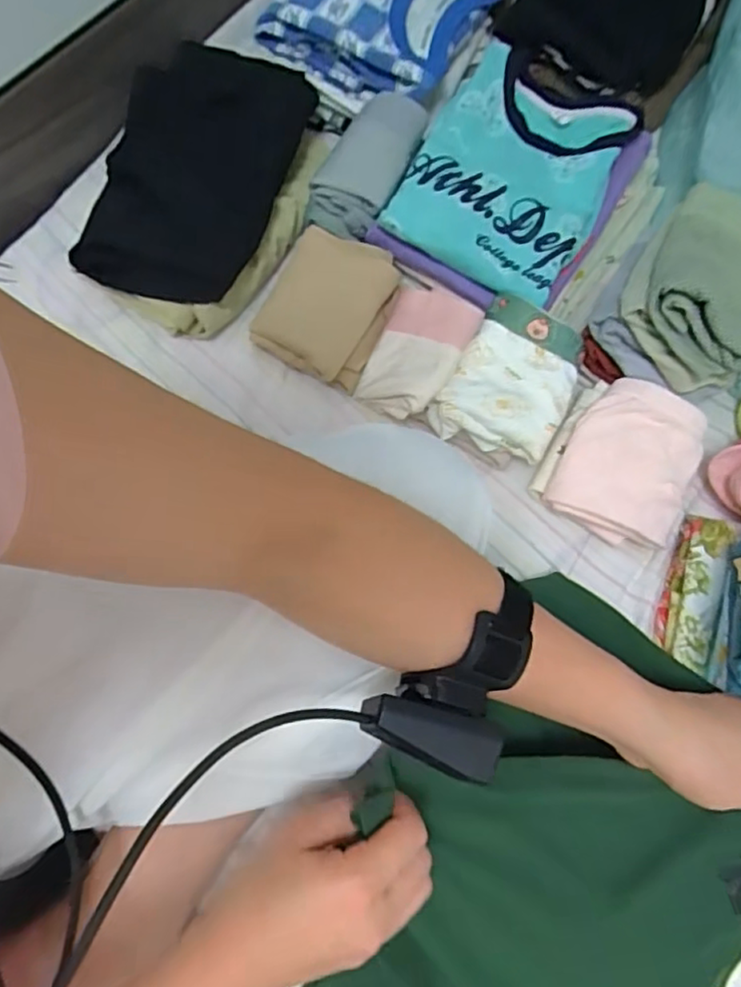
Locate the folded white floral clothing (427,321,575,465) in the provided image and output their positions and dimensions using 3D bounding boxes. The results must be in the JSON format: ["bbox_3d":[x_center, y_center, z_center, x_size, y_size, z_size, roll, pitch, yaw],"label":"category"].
[{"bbox_3d":[0.100,-0.074,0.477,0.089,0.026,0.092,22,73,9],"label":"folded white floral clothing"}]

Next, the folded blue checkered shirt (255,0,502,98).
[{"bbox_3d":[0.016,-0.440,0.559,0.167,0.041,0.184,23,73,9],"label":"folded blue checkered shirt"}]

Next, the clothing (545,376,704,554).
[{"bbox_3d":[0.184,-0.020,0.454,0.091,0.048,0.103,26,73,10],"label":"clothing"}]

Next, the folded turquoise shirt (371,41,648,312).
[{"bbox_3d":[0.117,-0.265,0.517,0.149,0.029,0.203,26,73,10],"label":"folded turquoise shirt"}]

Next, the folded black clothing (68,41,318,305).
[{"bbox_3d":[-0.136,-0.270,0.521,0.141,0.048,0.238,16,72,7],"label":"folded black clothing"}]

